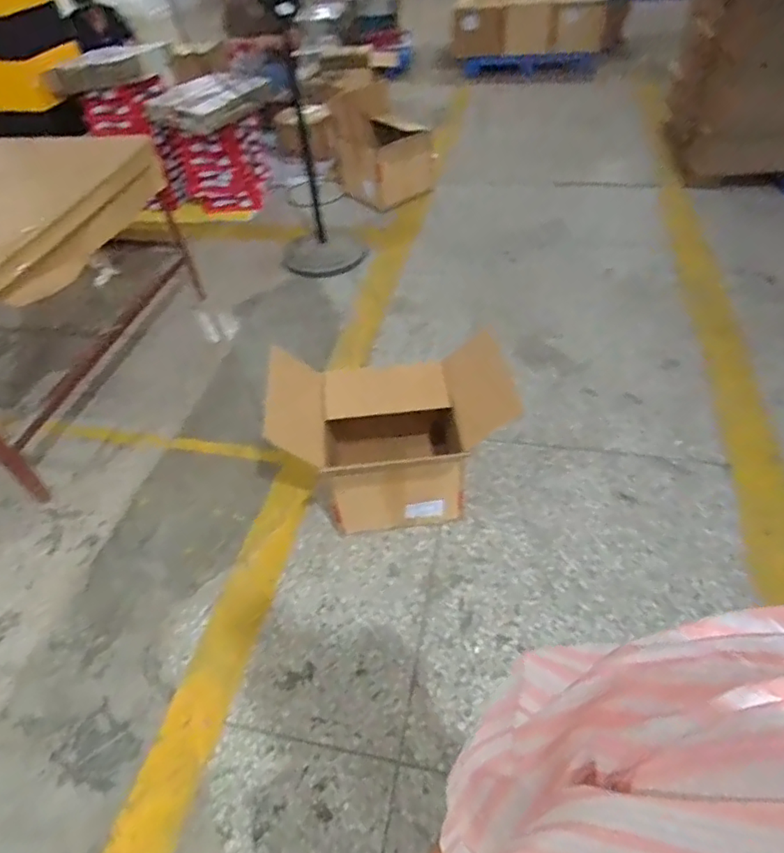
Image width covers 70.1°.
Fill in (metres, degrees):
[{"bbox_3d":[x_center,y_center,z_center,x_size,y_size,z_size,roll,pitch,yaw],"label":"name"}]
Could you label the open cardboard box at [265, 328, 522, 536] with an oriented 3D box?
[{"bbox_3d":[0.016,0.025,1.612,0.660,0.470,0.389,-12,48,-6],"label":"open cardboard box"}]

